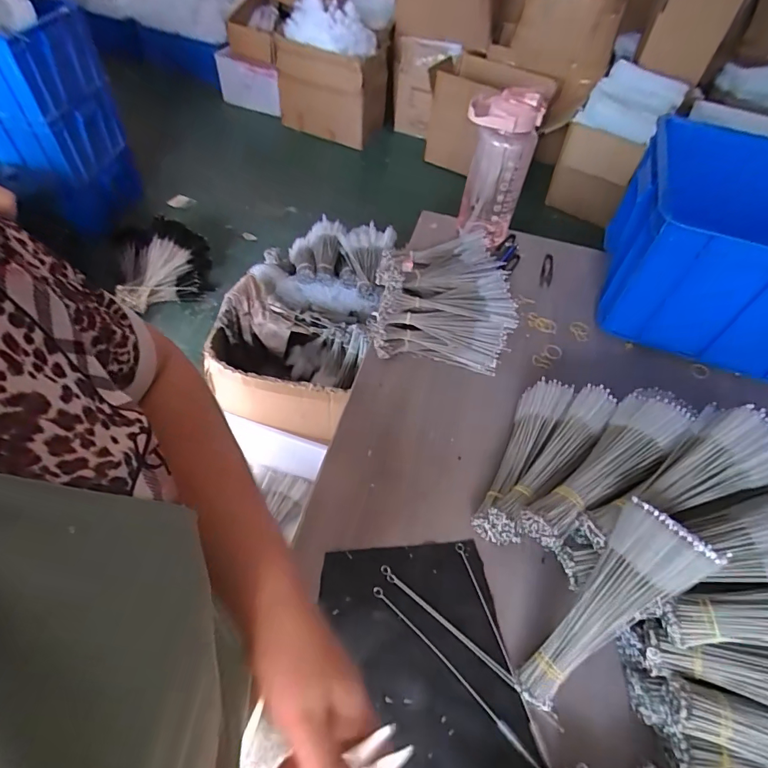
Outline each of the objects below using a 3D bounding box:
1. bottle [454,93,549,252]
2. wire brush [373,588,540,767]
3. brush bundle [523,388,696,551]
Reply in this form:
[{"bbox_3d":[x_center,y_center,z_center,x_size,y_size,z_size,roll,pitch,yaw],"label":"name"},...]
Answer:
[{"bbox_3d":[0.212,-0.419,0.915,0.131,0.273,0.119,20,52,10],"label":"bottle"},{"bbox_3d":[0.074,0.316,0.509,0.235,0.008,0.012,40,58,23],"label":"wire brush"},{"bbox_3d":[0.267,0.098,0.560,0.252,0.051,0.079,-37,63,-15],"label":"brush bundle"}]

